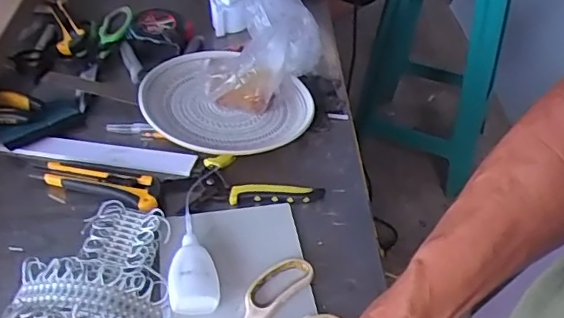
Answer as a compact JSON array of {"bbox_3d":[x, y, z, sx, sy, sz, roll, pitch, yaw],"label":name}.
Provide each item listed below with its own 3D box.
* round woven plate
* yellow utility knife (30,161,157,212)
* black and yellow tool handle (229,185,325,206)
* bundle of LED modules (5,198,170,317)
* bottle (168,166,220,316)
[{"bbox_3d":[-0.072,-0.067,0.694,0.202,0.043,0.186,27,49,25],"label":"round woven plate"},{"bbox_3d":[-0.196,0.025,0.611,0.143,0.017,0.041,15,45,15],"label":"yellow utility knife"},{"bbox_3d":[-0.005,0.039,0.610,0.102,0.019,0.019,-2,43,-3],"label":"black and yellow tool handle"},{"bbox_3d":[-0.172,0.100,0.521,0.127,0.035,0.154,-1,43,-2],"label":"bundle of LED modules"},{"bbox_3d":[-0.085,0.070,0.562,0.043,0.032,0.183,-3,43,-4],"label":"bottle"}]

